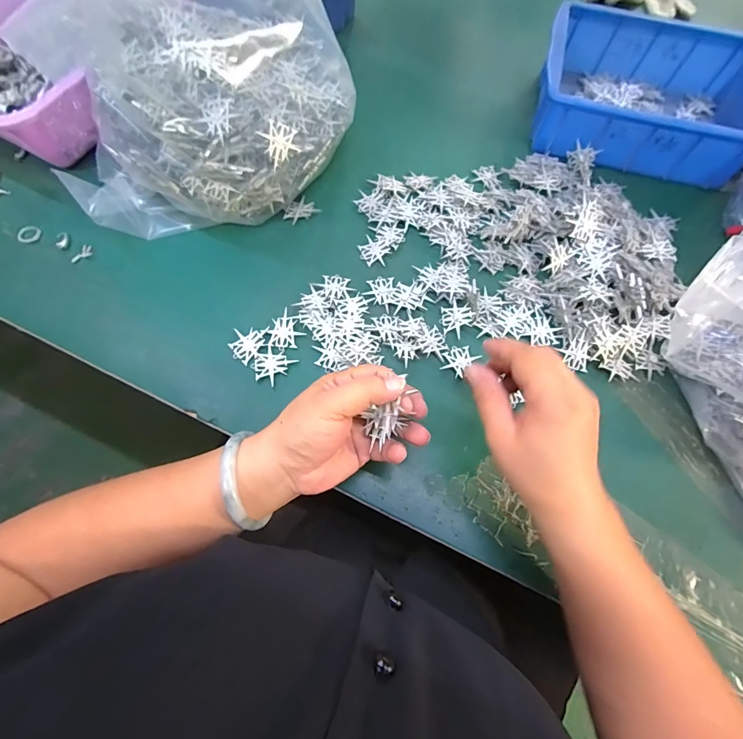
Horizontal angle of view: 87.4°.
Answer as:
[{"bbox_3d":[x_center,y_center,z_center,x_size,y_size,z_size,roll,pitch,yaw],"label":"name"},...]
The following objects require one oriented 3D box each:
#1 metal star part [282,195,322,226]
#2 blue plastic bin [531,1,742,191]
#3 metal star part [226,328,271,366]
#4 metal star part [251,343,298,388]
[{"bbox_3d":[-0.078,-0.171,0.423,0.027,0.006,0.036,43,74,12],"label":"metal star part"},{"bbox_3d":[0.318,-0.318,0.450,0.232,0.062,0.177,12,71,2],"label":"blue plastic bin"},{"bbox_3d":[-0.114,-0.022,0.361,0.034,0.004,0.034,-4,71,-4],"label":"metal star part"},{"bbox_3d":[-0.091,-0.003,0.357,0.030,0.004,0.035,36,71,2],"label":"metal star part"}]

